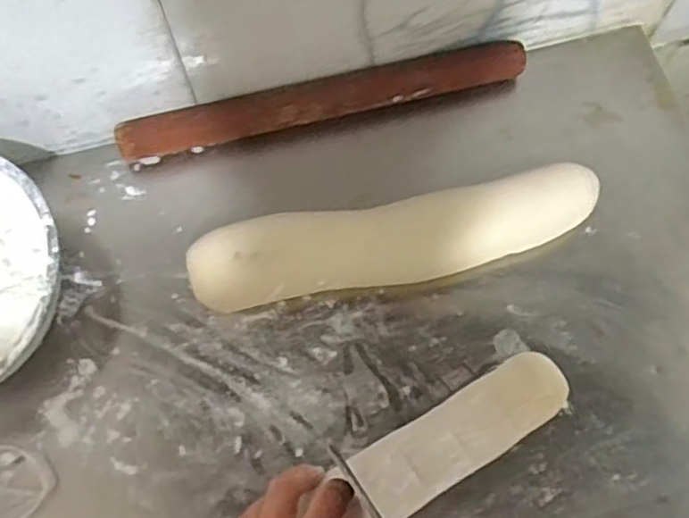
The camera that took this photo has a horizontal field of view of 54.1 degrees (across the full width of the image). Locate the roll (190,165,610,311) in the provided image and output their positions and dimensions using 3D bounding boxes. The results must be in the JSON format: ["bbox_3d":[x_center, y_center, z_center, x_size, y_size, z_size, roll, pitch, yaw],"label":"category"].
[{"bbox_3d":[0.043,-0.014,0.536,0.318,0.058,0.060,-11,70,-3],"label":"roll"}]

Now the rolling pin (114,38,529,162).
[{"bbox_3d":[-0.016,-0.137,0.589,0.352,0.039,0.039,-12,70,-3],"label":"rolling pin"}]

